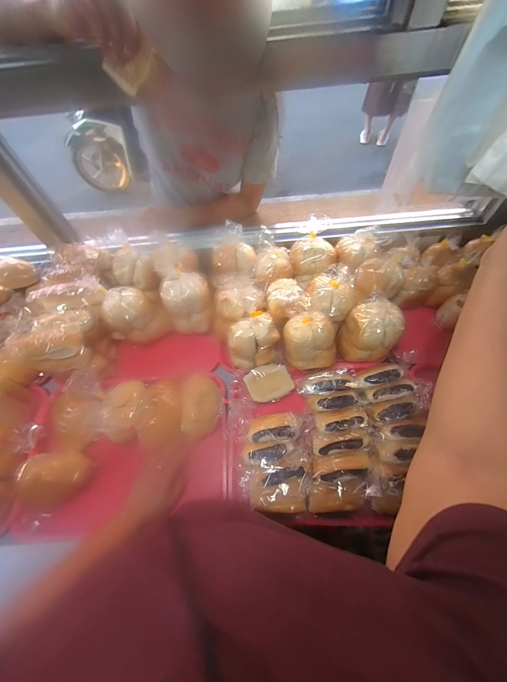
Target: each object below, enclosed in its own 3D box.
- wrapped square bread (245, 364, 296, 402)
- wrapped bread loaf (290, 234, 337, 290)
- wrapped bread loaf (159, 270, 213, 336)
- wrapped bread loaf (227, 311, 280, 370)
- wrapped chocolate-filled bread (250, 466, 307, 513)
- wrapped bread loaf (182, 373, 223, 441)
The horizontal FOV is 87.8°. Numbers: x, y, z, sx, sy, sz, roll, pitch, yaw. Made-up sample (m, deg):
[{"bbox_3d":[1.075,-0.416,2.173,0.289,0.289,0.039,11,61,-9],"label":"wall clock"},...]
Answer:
[{"bbox_3d":[0.035,0.093,0.585,0.100,0.012,0.076,-15,89,1],"label":"wrapped square bread"},{"bbox_3d":[0.143,-0.196,0.649,0.110,0.080,0.086,21,65,15],"label":"wrapped bread loaf"},{"bbox_3d":[-0.148,-0.088,0.631,0.117,0.130,0.082,-14,61,-4],"label":"wrapped bread loaf"},{"bbox_3d":[-0.001,0.002,0.579,0.111,0.093,0.076,-8,61,-1],"label":"wrapped bread loaf"},{"bbox_3d":[0.044,0.271,0.481,0.105,0.048,0.077,-5,61,1],"label":"wrapped chocolate-filled bread"},{"bbox_3d":[-0.109,0.136,0.554,0.082,0.050,0.132,-2,61,3],"label":"wrapped bread loaf"}]

